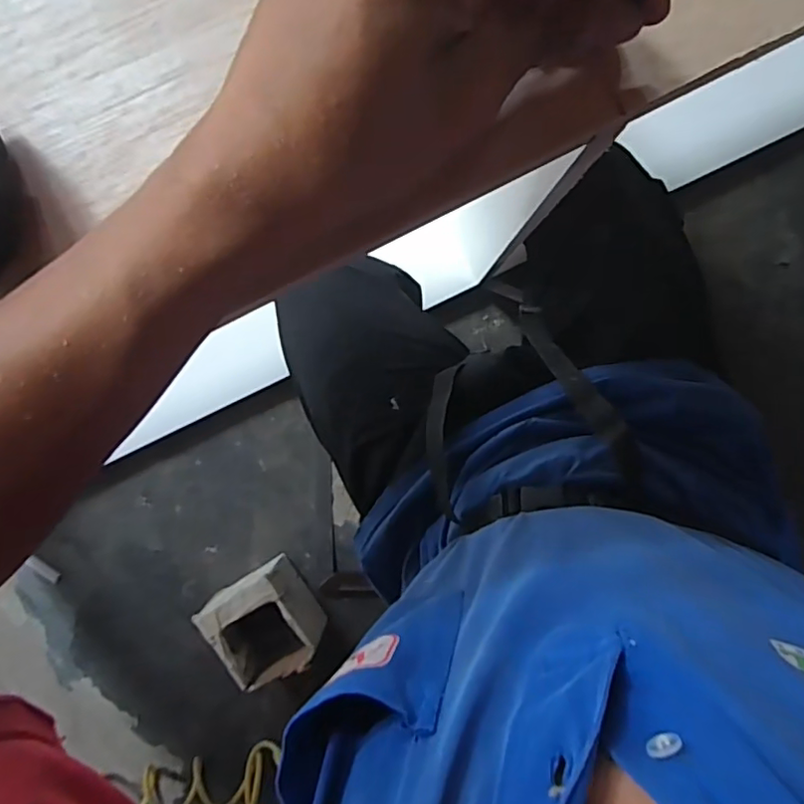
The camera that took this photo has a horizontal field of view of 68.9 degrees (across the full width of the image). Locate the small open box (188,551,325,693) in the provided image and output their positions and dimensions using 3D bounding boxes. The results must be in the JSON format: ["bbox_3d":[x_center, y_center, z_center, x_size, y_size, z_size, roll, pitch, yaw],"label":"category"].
[{"bbox_3d":[-0.196,0.299,0.832,0.135,0.099,0.115,-27,95,6],"label":"small open box"}]

